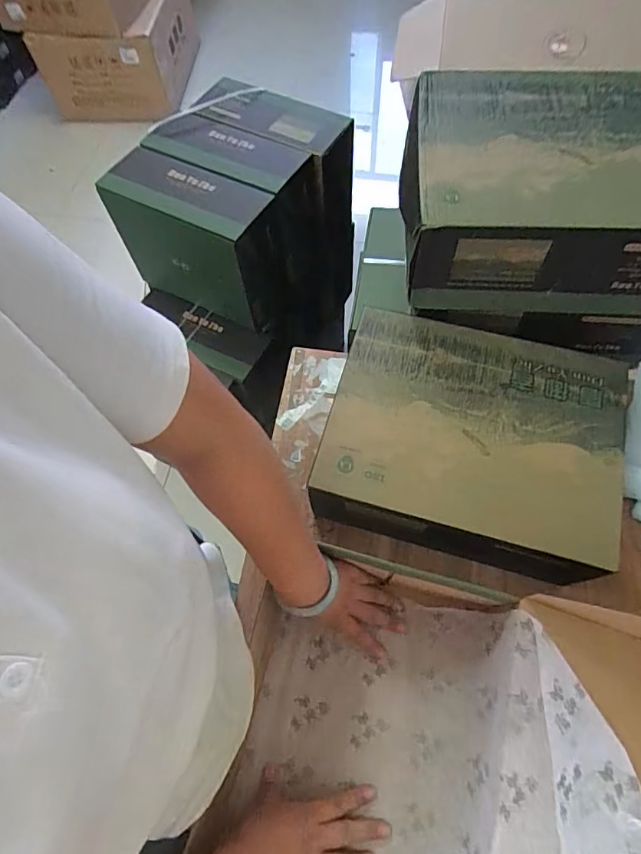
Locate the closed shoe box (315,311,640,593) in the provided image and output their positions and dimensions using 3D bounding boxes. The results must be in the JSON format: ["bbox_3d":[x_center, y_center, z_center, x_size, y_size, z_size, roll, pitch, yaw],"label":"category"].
[{"bbox_3d":[0.171,0.030,0.590,0.321,0.122,0.279,15,66,10],"label":"closed shoe box"}]

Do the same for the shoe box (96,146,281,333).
[{"bbox_3d":[-0.244,-0.378,0.992,0.337,0.233,0.151,27,69,15],"label":"shoe box"}]

